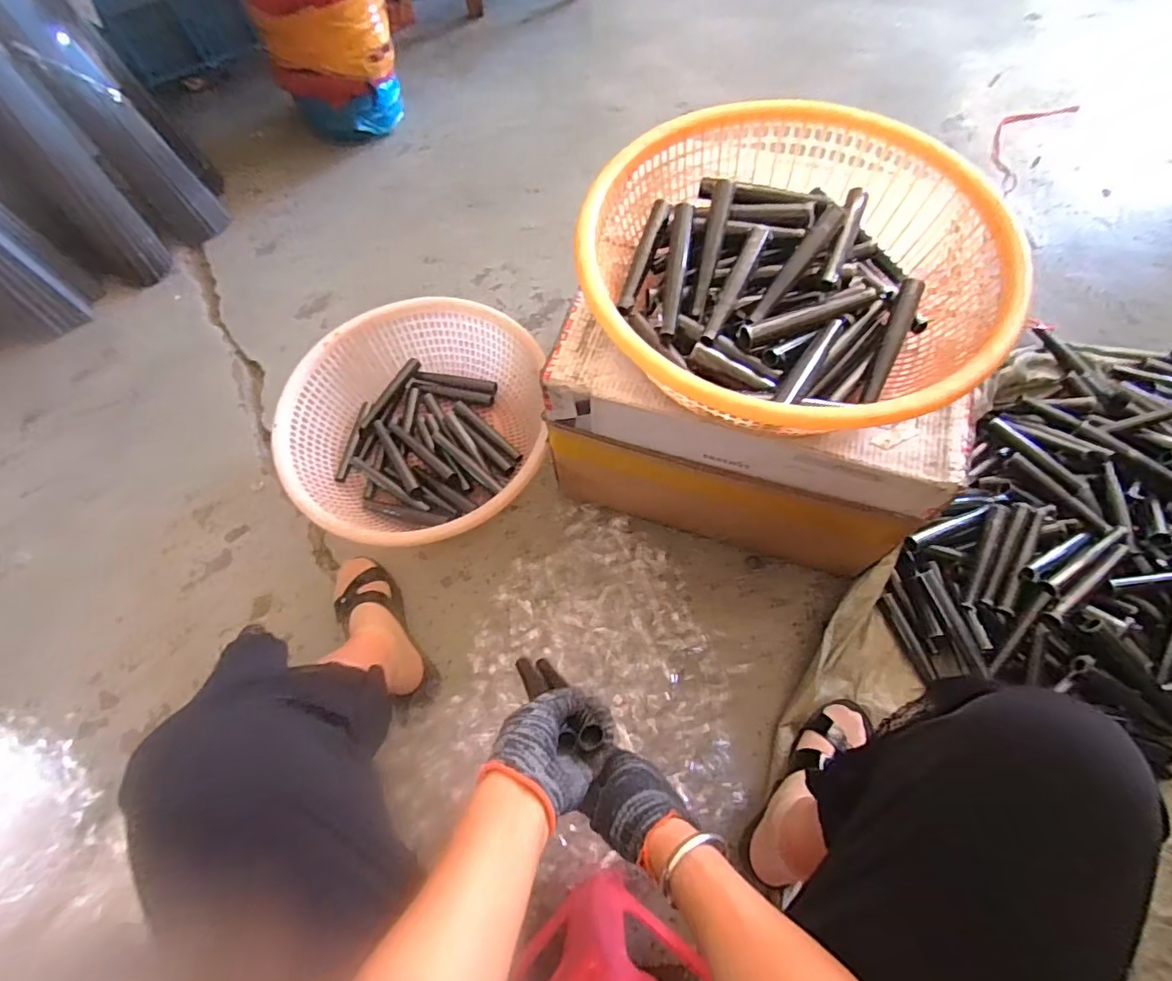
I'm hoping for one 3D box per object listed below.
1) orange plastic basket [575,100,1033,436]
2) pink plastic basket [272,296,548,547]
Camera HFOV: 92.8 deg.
[{"bbox_3d":[0.209,-0.230,0.575,0.386,0.112,0.352,-1,66,2],"label":"orange plastic basket"},{"bbox_3d":[-0.259,-0.097,0.865,0.364,0.120,0.389,-1,66,2],"label":"pink plastic basket"}]

